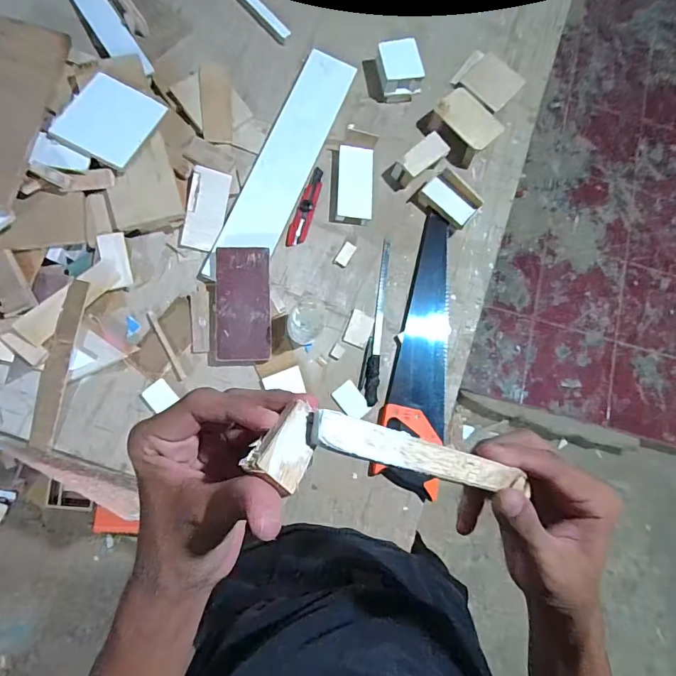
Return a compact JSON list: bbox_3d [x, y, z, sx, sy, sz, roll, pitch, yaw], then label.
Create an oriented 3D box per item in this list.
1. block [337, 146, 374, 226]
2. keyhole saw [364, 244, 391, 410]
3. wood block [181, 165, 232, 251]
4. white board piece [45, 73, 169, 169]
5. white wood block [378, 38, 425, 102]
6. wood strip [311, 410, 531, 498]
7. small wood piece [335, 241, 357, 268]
[{"bbox_3d":[0.033,-0.288,0.799,0.065,0.024,0.136,3,79,-5],"label":"block"},{"bbox_3d":[0.074,-0.034,0.764,0.022,0.020,0.305,7,79,-4],"label":"keyhole saw"},{"bbox_3d":[-0.233,-0.228,0.751,0.064,0.009,0.144,10,85,-19],"label":"wood block"},{"bbox_3d":[-0.381,-0.364,0.705,0.132,0.013,0.150,26,70,-2],"label":"white board piece"},{"bbox_3d":[0.118,-0.529,0.835,0.081,0.055,0.095,-8,82,-8],"label":"white wood block"},{"bbox_3d":[0.048,0.065,0.231,0.137,0.009,0.018,20,83,-22],"label":"wood strip"},{"bbox_3d":[0.015,-0.156,0.791,0.023,0.005,0.048,32,78,1],"label":"small wood piece"}]

